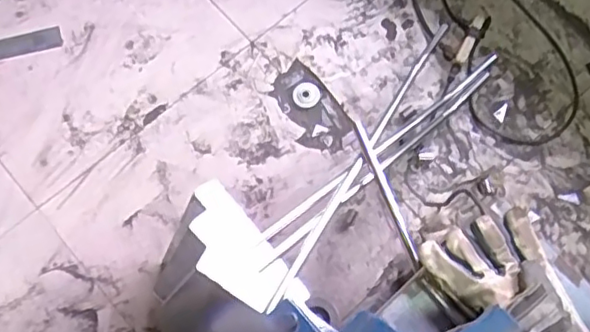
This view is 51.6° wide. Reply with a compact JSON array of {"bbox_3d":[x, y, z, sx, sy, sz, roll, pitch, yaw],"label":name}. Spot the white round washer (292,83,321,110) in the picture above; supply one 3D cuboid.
[{"bbox_3d":[0.025,-0.160,1.375,0.060,0.006,0.059,0,76,1],"label":"white round washer"}]

